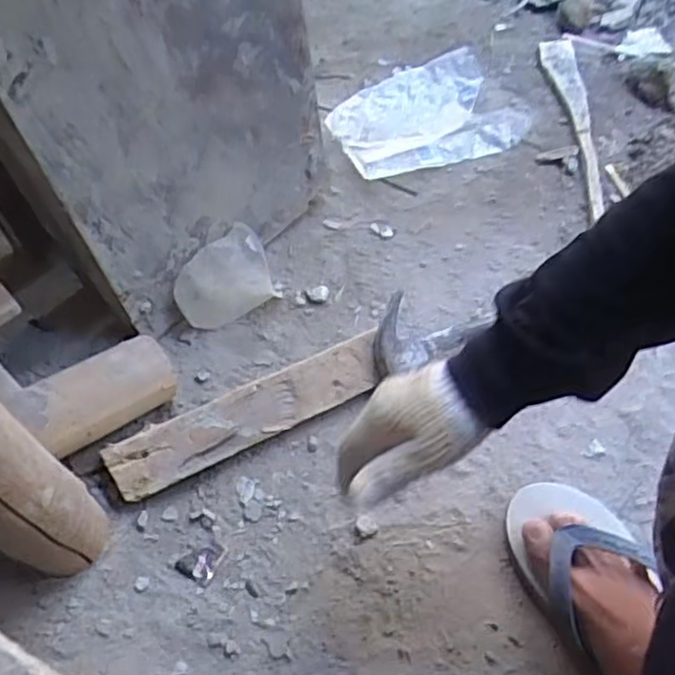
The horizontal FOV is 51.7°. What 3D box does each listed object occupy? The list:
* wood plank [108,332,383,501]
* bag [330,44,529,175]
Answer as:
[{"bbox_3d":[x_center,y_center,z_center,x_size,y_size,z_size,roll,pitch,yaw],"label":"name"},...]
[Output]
[{"bbox_3d":[-0.081,0.072,0.671,0.274,0.011,0.056,-24,88,-17],"label":"wood plank"},{"bbox_3d":[0.118,-0.304,0.947,0.240,0.032,0.189,-21,59,-13],"label":"bag"}]

